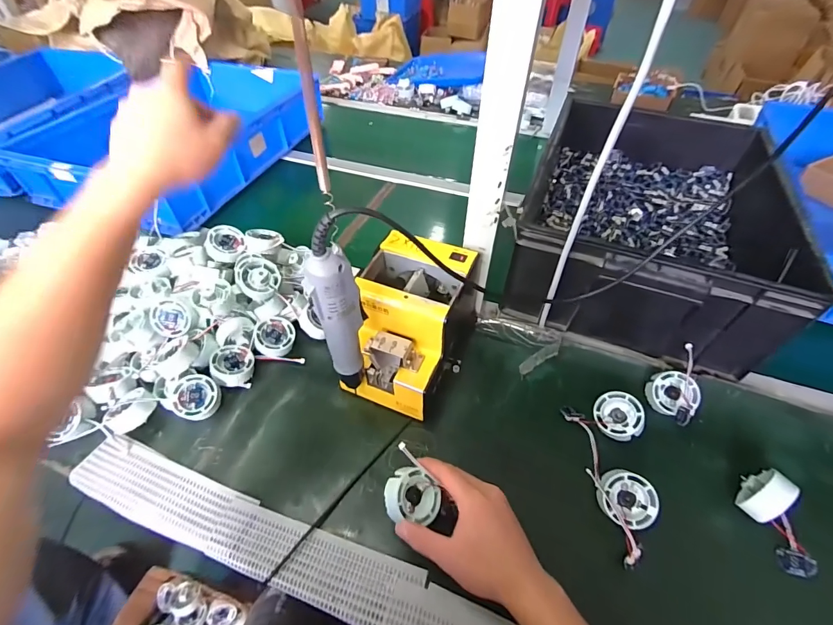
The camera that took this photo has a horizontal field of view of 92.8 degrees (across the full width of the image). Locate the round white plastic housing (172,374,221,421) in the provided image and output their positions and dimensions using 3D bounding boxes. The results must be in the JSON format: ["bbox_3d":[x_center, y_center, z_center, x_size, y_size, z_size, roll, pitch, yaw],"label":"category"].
[{"bbox_3d":[-0.281,0.109,0.507,0.055,0.022,0.055,3,71,-9],"label":"round white plastic housing"}]

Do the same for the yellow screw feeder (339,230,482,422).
[{"bbox_3d":[-0.010,0.016,0.519,0.125,0.151,0.185,15,51,13],"label":"yellow screw feeder"}]

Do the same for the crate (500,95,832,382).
[{"bbox_3d":[0.371,-0.159,0.653,0.332,0.180,0.481,17,51,15],"label":"crate"}]

